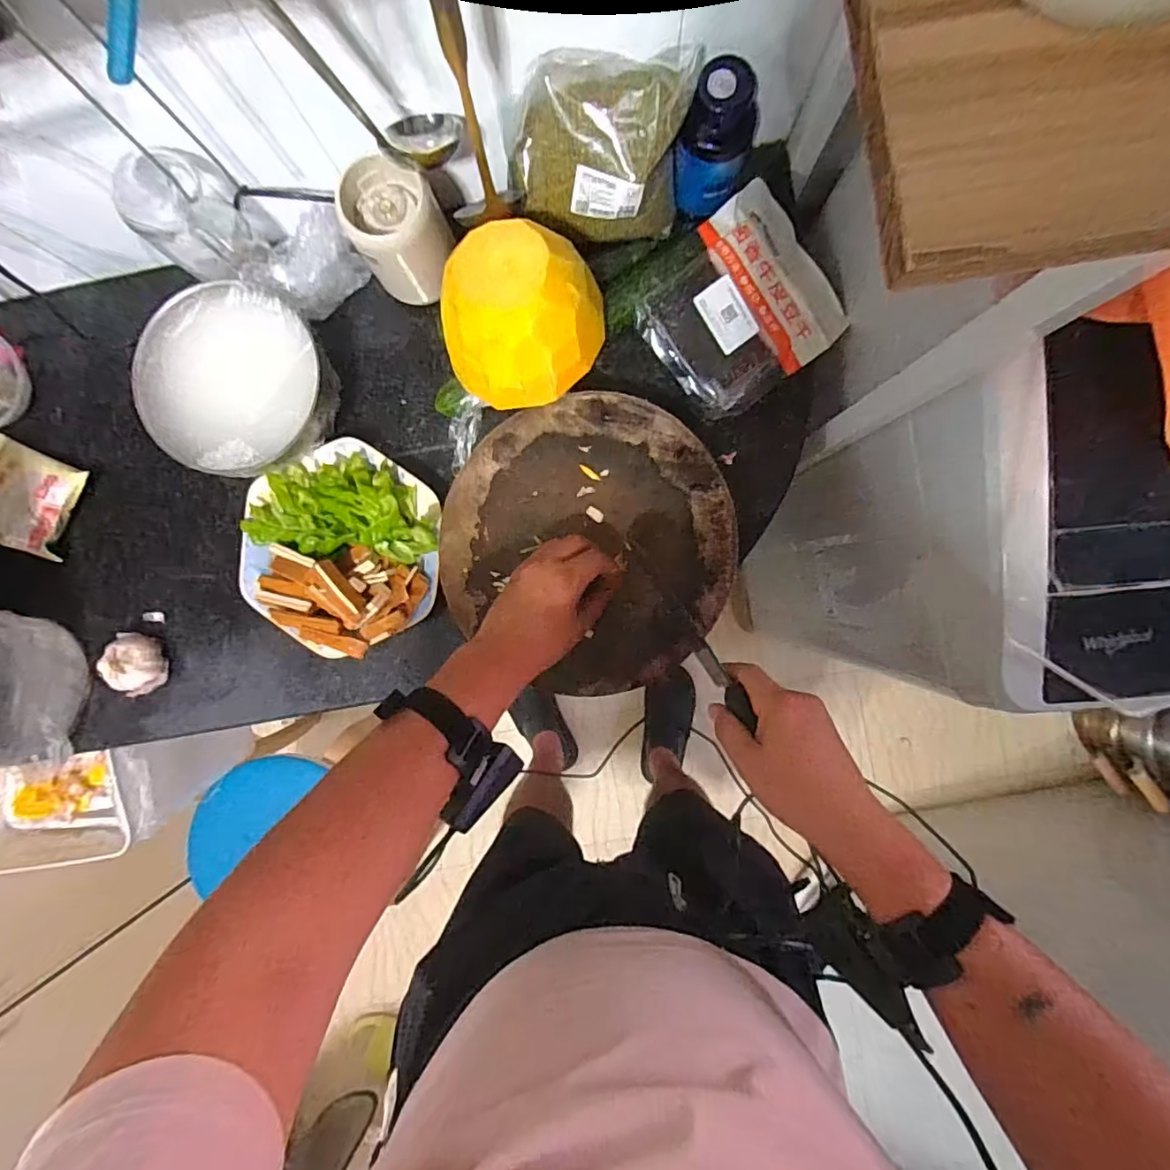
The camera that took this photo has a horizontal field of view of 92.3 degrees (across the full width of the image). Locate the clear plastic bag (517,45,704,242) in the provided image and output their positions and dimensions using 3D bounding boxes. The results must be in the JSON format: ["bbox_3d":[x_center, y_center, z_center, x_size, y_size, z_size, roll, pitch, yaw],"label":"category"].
[{"bbox_3d":[0.016,-0.363,0.487,0.139,0.133,0.076,2,91,2],"label":"clear plastic bag"}]

